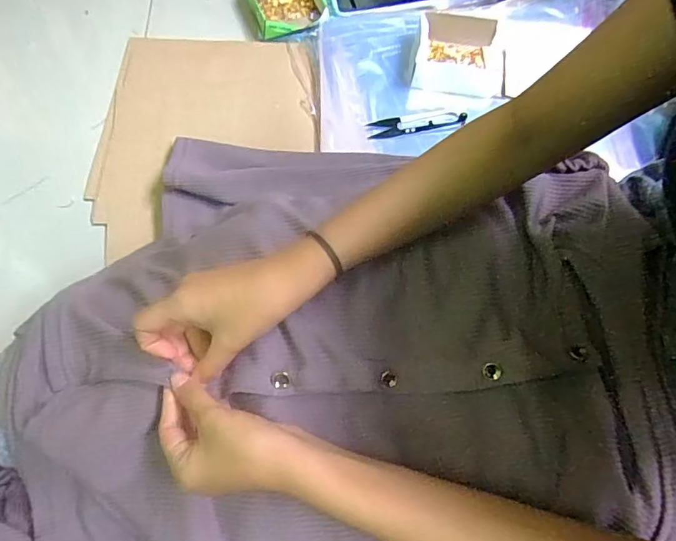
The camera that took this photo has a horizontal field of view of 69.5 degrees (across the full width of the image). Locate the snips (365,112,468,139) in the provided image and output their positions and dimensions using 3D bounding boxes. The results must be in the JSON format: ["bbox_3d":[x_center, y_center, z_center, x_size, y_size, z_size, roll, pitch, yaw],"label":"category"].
[{"bbox_3d":[0.096,-0.181,0.597,0.119,0.011,0.030,-9,66,-6],"label":"snips"}]

